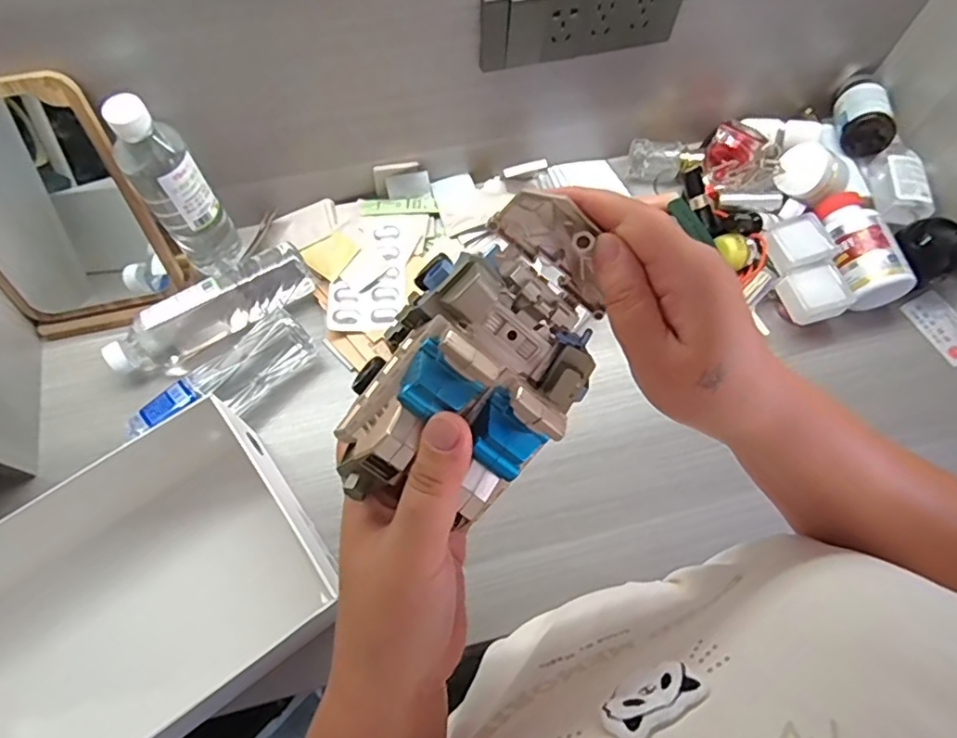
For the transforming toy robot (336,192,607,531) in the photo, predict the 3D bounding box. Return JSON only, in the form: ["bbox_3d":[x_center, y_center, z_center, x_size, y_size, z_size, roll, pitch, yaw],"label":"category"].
[{"bbox_3d":[0.003,-0.005,0.254,0.084,0.050,0.140,27,69,9],"label":"transforming toy robot"}]

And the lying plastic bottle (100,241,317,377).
[{"bbox_3d":[-0.280,-0.062,0.623,0.214,0.061,0.060,-34,72,-15],"label":"lying plastic bottle"}]

